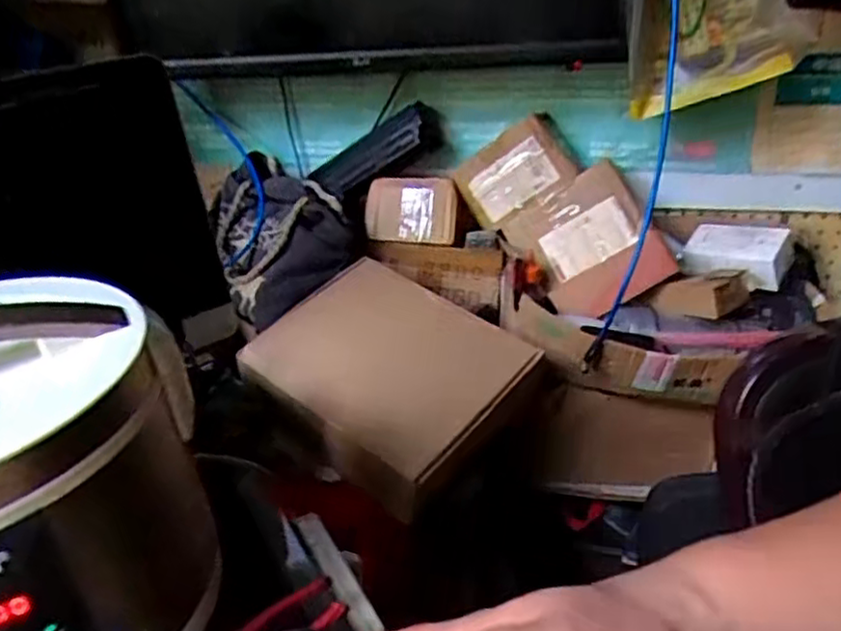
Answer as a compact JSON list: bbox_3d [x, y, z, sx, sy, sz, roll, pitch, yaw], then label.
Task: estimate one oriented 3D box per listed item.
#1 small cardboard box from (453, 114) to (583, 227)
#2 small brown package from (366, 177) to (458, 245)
[{"bbox_3d":[0.144,-0.217,1.070,0.169,0.121,0.061,-31,-5,25],"label":"small cardboard box"},{"bbox_3d":[-0.016,-0.169,1.097,0.147,0.105,0.039,4,-5,7],"label":"small brown package"}]

